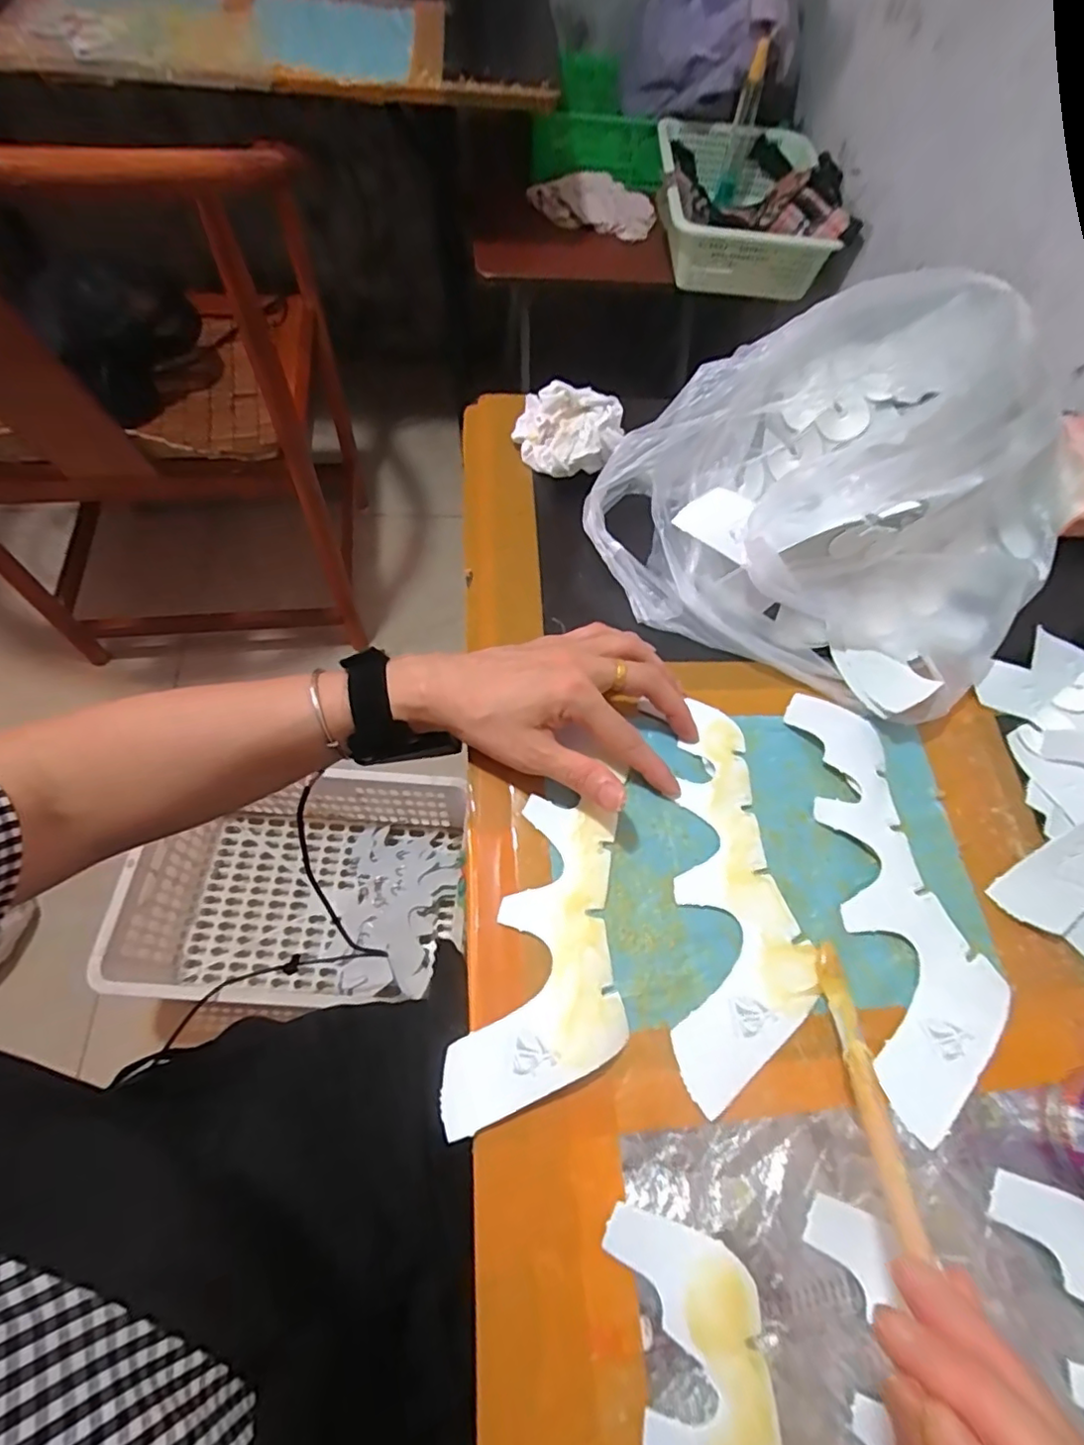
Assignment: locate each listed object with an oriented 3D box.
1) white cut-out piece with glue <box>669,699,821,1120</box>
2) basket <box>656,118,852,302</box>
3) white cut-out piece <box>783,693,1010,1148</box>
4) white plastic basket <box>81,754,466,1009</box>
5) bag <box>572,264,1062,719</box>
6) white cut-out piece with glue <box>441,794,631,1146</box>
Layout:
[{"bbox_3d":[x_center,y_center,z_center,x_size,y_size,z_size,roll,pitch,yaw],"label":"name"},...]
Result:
[{"bbox_3d":[0.112,0.090,0.332,0.072,0.006,0.209,8,63,0],"label":"white cut-out piece with glue"},{"bbox_3d":[0.331,-0.869,1.023,0.275,0.126,0.355,5,64,-4],"label":"basket"},{"bbox_3d":[0.198,0.090,0.336,0.071,0.008,0.226,-1,64,-4],"label":"white cut-out piece"},{"bbox_3d":[-0.340,0.238,0.895,0.425,0.198,0.269,1,65,-6],"label":"white plastic basket"},{"bbox_3d":[0.227,-0.163,0.406,0.329,0.117,0.261,-35,71,-22],"label":"bag"},{"bbox_3d":[0.008,0.121,0.307,0.074,0.013,0.162,13,62,11],"label":"white cut-out piece with glue"}]

